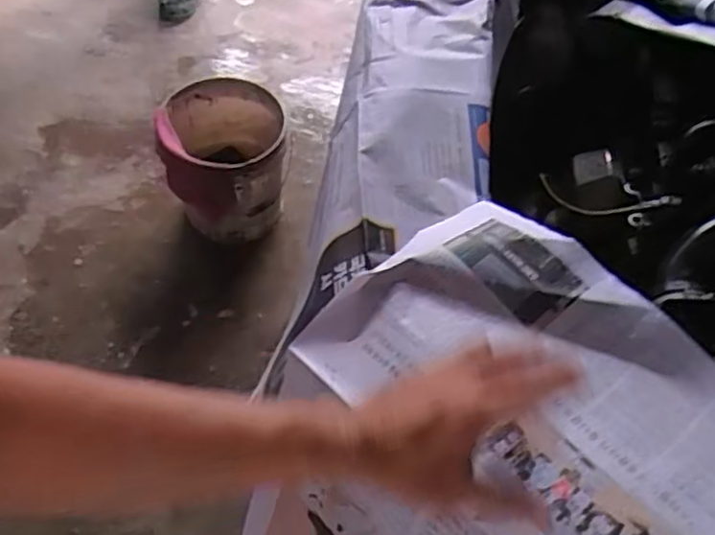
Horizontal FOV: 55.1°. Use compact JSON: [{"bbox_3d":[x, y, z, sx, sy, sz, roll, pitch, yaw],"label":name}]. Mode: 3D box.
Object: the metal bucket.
[{"bbox_3d":[-0.325,-0.252,1.700,0.286,0.313,0.317,-2,56,-4],"label":"metal bucket"}]

